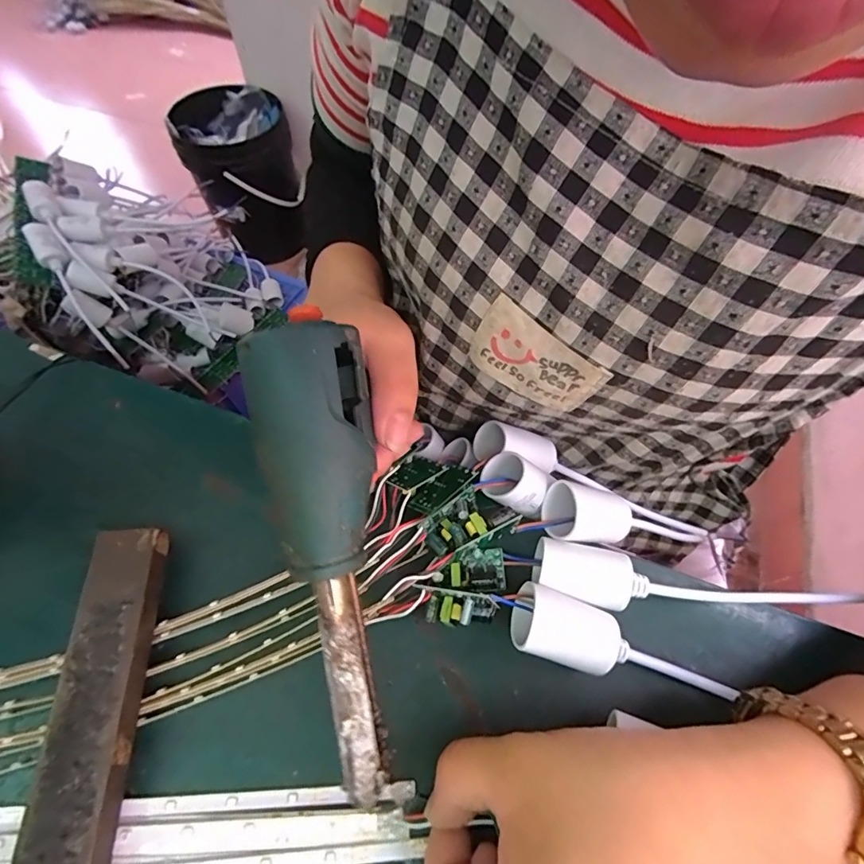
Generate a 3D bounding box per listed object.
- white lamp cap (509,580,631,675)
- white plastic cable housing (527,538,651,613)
[{"bbox_3d":[0.061,0.092,0.210,0.050,0.031,0.029,18,61,9],"label":"white lamp cap"},{"bbox_3d":[0.077,0.069,0.225,0.052,0.019,0.025,20,61,10],"label":"white plastic cable housing"}]

